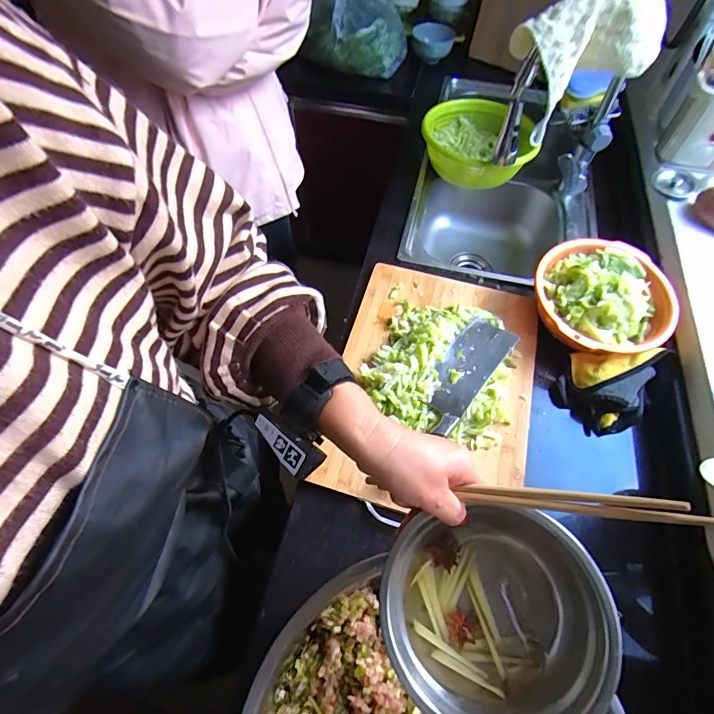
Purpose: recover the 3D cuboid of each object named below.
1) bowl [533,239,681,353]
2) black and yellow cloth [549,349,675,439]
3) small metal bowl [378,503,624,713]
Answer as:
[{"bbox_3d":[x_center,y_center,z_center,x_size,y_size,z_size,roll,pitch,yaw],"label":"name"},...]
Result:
[{"bbox_3d":[0.415,-0.097,0.675,0.213,0.091,0.208,0,63,0],"label":"bowl"},{"bbox_3d":[0.405,0.042,0.631,0.148,0.082,0.125,-29,67,-14],"label":"black and yellow cloth"},{"bbox_3d":[0.104,0.206,0.315,0.156,0.085,0.159,0,63,0],"label":"small metal bowl"}]

